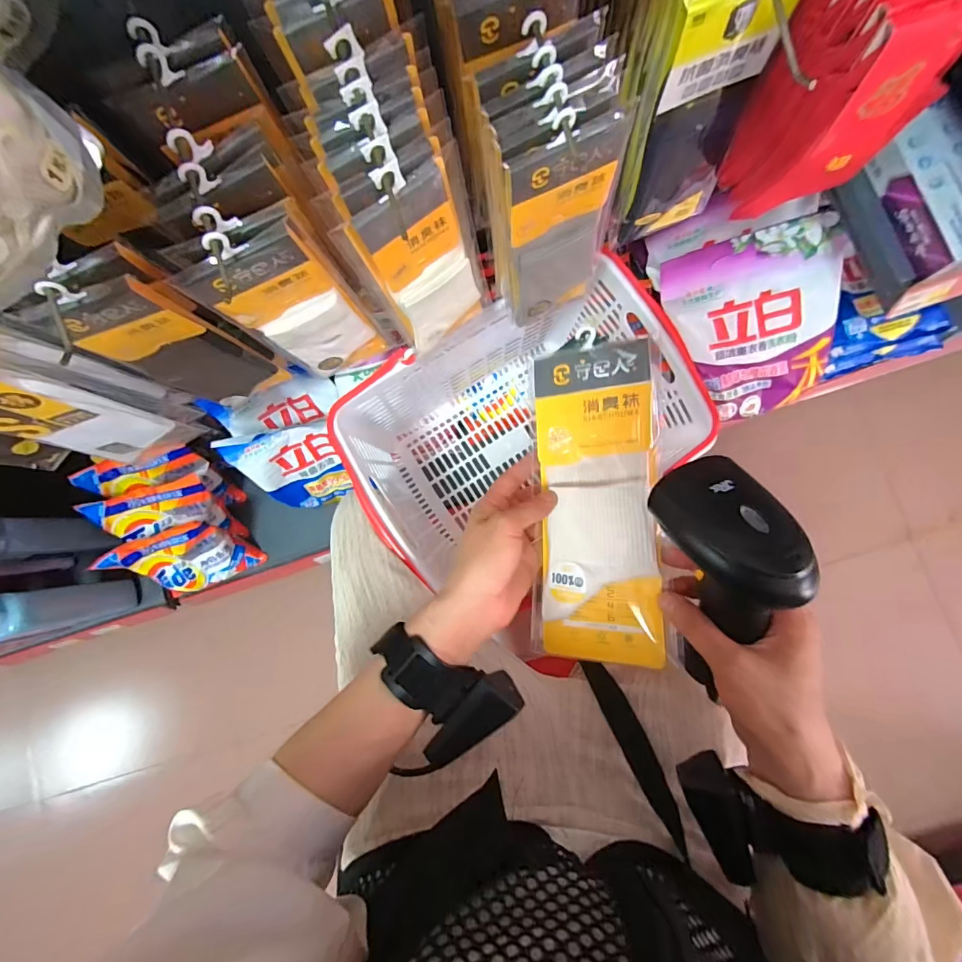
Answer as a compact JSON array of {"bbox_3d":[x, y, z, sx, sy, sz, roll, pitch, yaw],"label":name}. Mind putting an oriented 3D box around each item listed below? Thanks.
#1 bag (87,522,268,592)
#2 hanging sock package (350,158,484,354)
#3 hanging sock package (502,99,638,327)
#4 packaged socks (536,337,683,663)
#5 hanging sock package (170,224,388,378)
[{"bbox_3d":[-0.532,0.148,0.791,0.197,0.166,0.060,-23,39,1],"label":"bag"},{"bbox_3d":[-0.049,-0.195,0.399,0.087,0.197,0.024,-39,83,2],"label":"hanging sock package"},{"bbox_3d":[0.075,-0.225,0.413,0.096,0.243,0.020,-25,83,3],"label":"hanging sock package"},{"bbox_3d":[0.086,0.013,0.335,0.099,0.018,0.239,-5,82,25],"label":"packaged socks"},{"bbox_3d":[-0.172,-0.157,0.428,0.096,0.239,0.017,-21,84,4],"label":"hanging sock package"}]

